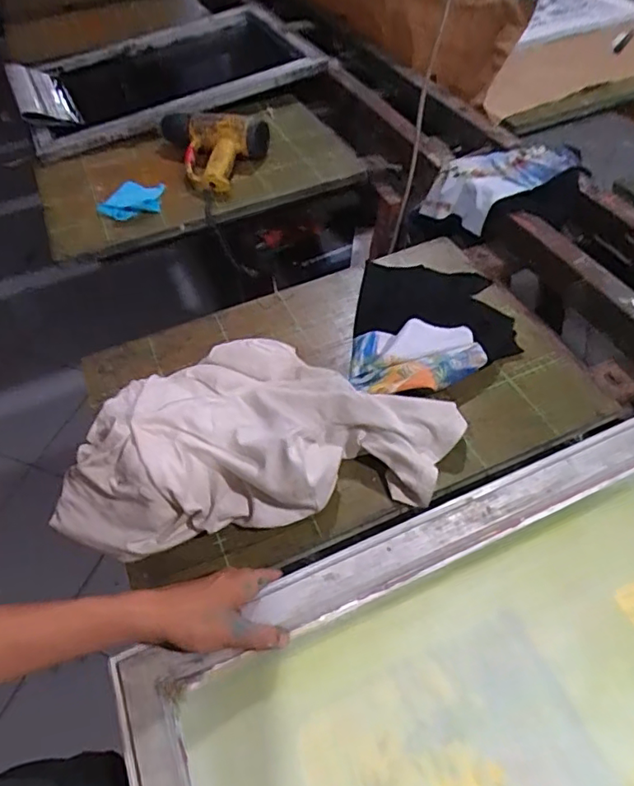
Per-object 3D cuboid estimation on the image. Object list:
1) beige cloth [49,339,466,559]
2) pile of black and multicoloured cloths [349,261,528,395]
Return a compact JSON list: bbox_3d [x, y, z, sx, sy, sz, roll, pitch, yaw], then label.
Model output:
[{"bbox_3d":[-0.066,0.028,0.635,0.446,0.084,0.241,-9,51,-4],"label":"beige cloth"},{"bbox_3d":[0.160,-0.097,0.756,0.212,0.042,0.268,3,51,6],"label":"pile of black and multicoloured cloths"}]

